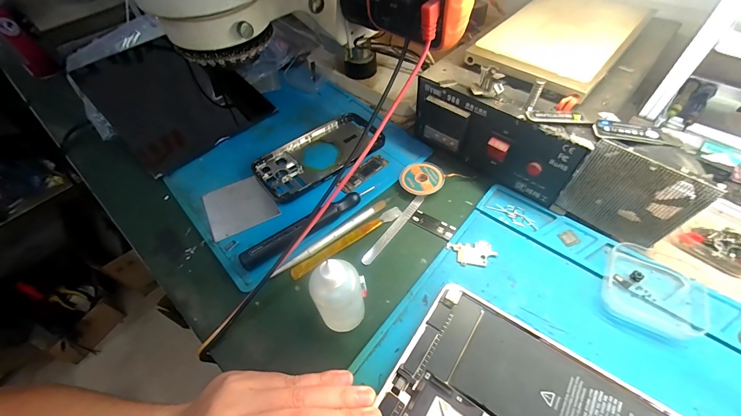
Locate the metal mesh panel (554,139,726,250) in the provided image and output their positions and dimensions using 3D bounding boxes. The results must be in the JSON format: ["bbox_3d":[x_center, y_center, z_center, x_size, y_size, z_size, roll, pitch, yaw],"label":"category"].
[{"bbox_3d":[0.207,-0.007,0.256,0.080,0.082,0.010,35,63,26],"label":"metal mesh panel"}]

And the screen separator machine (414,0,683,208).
[{"bbox_3d":[0.185,-0.136,0.342,0.165,0.101,0.236,34,63,25],"label":"screen separator machine"}]

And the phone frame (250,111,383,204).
[{"bbox_3d":[-0.055,-0.061,0.357,0.145,0.007,0.075,-36,59,-20],"label":"phone frame"}]

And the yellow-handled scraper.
[{"bbox_3d":[-0.019,0.029,0.296,0.117,0.006,0.011,-32,58,-18],"label":"yellow-handled scraper"}]

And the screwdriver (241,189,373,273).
[{"bbox_3d":[-0.057,0.016,0.297,0.136,0.017,0.014,-31,58,-17],"label":"screwdriver"}]

